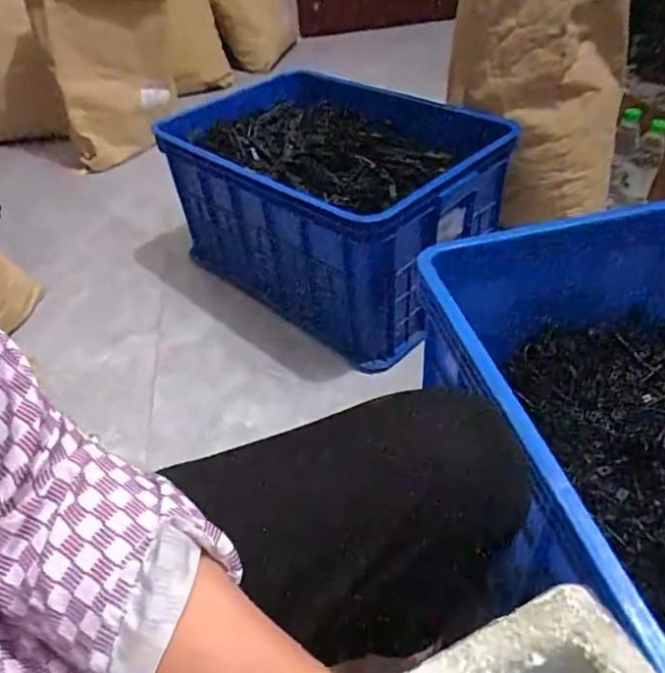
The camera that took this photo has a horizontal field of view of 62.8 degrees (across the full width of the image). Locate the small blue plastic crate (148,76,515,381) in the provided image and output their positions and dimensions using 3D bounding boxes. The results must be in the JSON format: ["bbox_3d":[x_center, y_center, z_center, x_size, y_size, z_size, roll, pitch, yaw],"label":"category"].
[{"bbox_3d":[-0.019,-0.256,1.080,0.639,0.338,0.363,25,51,29],"label":"small blue plastic crate"}]

